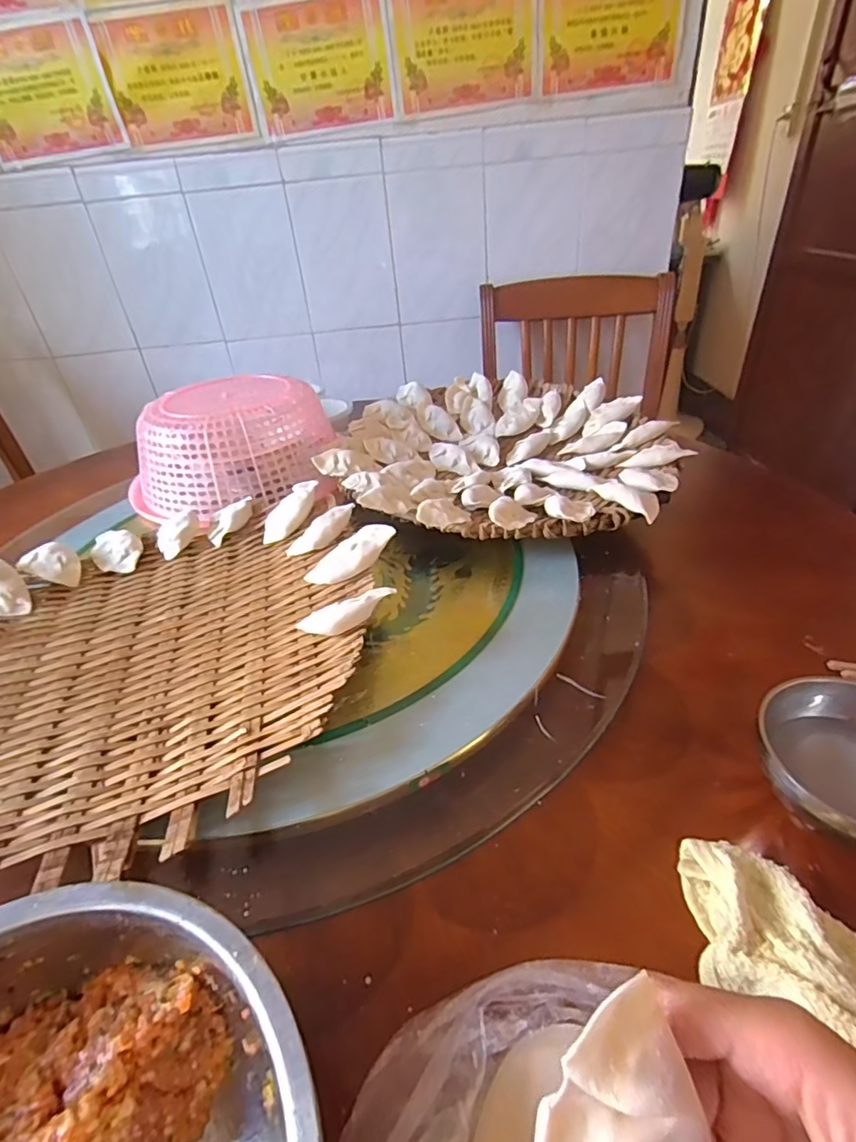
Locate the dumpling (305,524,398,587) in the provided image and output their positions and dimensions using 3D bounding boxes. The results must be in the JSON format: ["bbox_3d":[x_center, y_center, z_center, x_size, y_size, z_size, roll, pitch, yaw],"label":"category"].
[{"bbox_3d":[-0.065,-0.012,0.454,0.082,0.017,0.032,-33,37,3],"label":"dumpling"}]

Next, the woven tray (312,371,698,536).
[{"bbox_3d":[0.079,-0.136,0.642,0.381,0.059,0.378,1,35,9],"label":"woven tray"}]

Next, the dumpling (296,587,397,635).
[{"bbox_3d":[-0.062,0.031,0.396,0.075,0.014,0.028,-22,35,5],"label":"dumpling"}]

